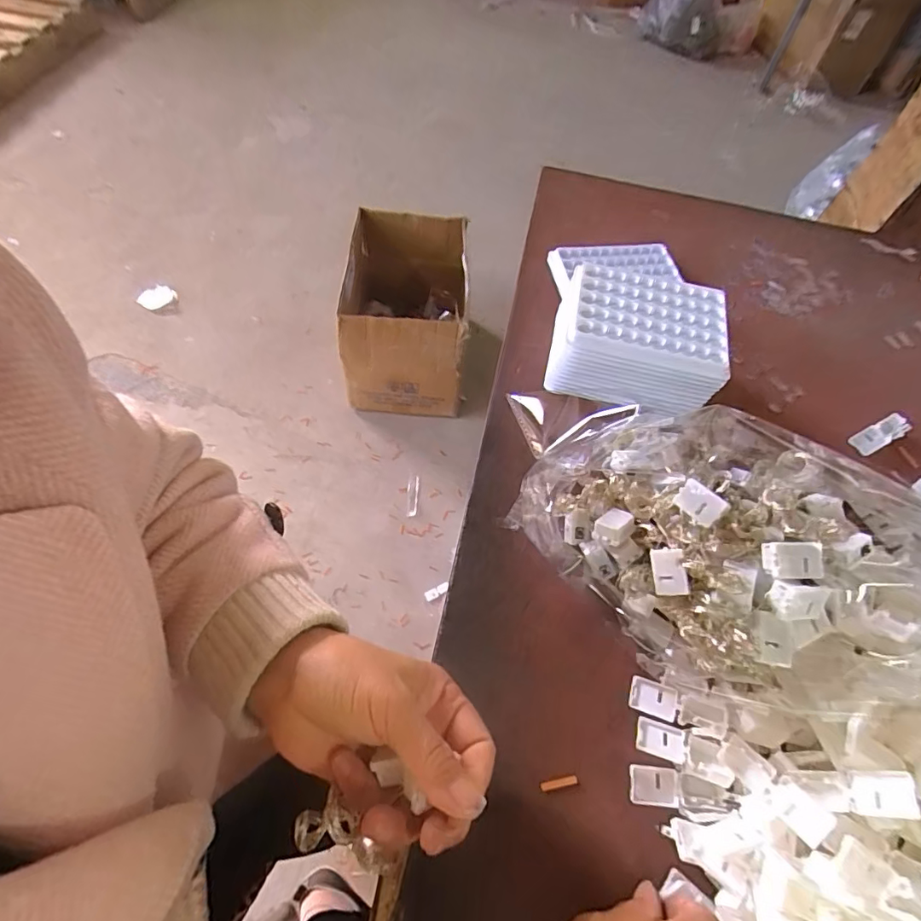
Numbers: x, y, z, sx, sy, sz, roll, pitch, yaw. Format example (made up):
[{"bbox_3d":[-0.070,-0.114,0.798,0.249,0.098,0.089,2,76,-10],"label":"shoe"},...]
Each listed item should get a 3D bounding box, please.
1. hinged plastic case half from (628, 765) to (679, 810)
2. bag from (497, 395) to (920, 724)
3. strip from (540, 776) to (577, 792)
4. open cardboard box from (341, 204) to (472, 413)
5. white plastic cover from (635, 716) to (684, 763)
[{"bbox_3d":[0.115,0.193,0.297,0.028,0.006,0.020,7,59,0],"label":"hinged plastic case half"},{"bbox_3d":[0.171,0.045,0.335,0.273,0.102,0.202,24,61,9],"label":"bag"},{"bbox_3d":[0.059,0.193,0.299,0.022,0.004,0.005,-6,60,-8],"label":"strip"},{"bbox_3d":[-0.131,-0.360,1.241,0.275,0.300,0.426,2,59,-3],"label":"open cardboard box"},{"bbox_3d":[0.122,0.171,0.306,0.027,0.004,0.019,15,47,15],"label":"white plastic cover"}]

